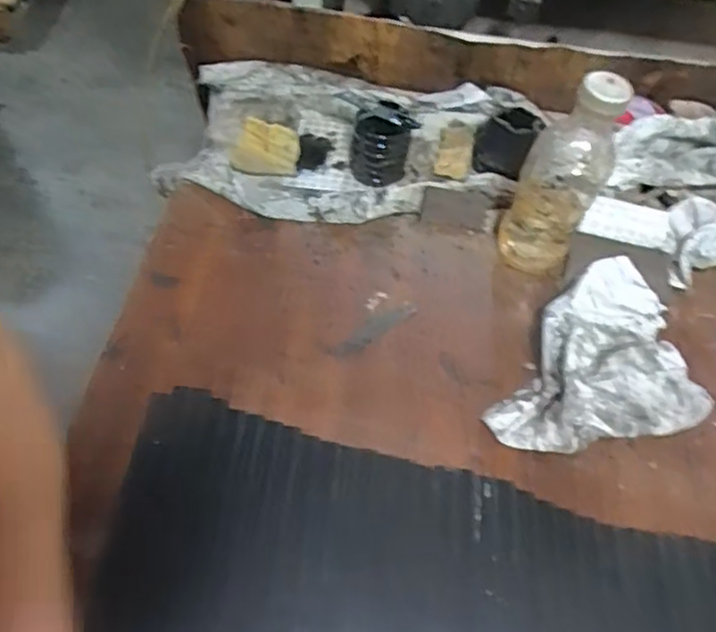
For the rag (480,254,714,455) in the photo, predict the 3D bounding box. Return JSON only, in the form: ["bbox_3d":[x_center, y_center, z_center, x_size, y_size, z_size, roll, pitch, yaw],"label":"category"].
[{"bbox_3d":[0.204,0.034,0.618,0.197,0.049,0.166,-10,55,-11],"label":"rag"}]

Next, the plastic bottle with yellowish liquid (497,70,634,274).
[{"bbox_3d":[0.185,-0.123,0.627,0.074,0.216,0.055,22,57,12],"label":"plastic bottle with yellowish liquid"}]

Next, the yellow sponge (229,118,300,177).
[{"bbox_3d":[-0.105,-0.199,0.781,0.073,0.032,0.065,4,53,-1],"label":"yellow sponge"}]

